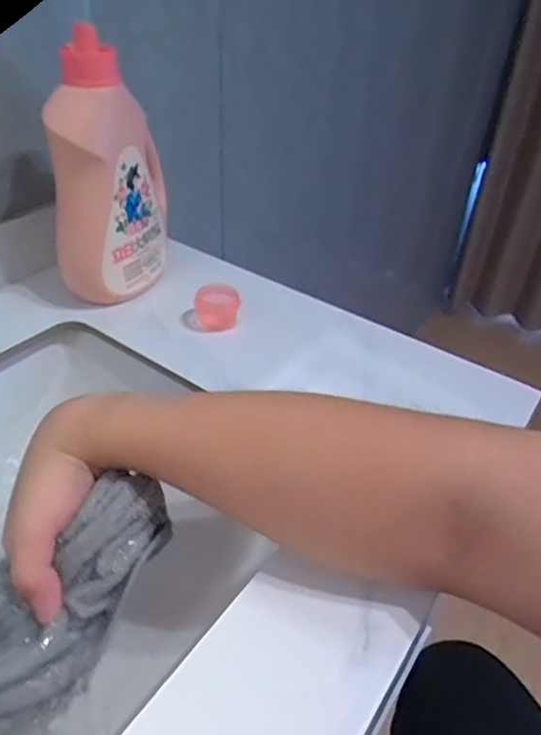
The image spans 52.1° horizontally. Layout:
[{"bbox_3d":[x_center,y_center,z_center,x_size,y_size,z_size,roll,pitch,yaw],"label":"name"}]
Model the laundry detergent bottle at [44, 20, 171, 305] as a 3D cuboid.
[{"bbox_3d":[-0.147,-0.176,0.510,0.075,0.215,0.117,7,39,5],"label":"laundry detergent bottle"}]

